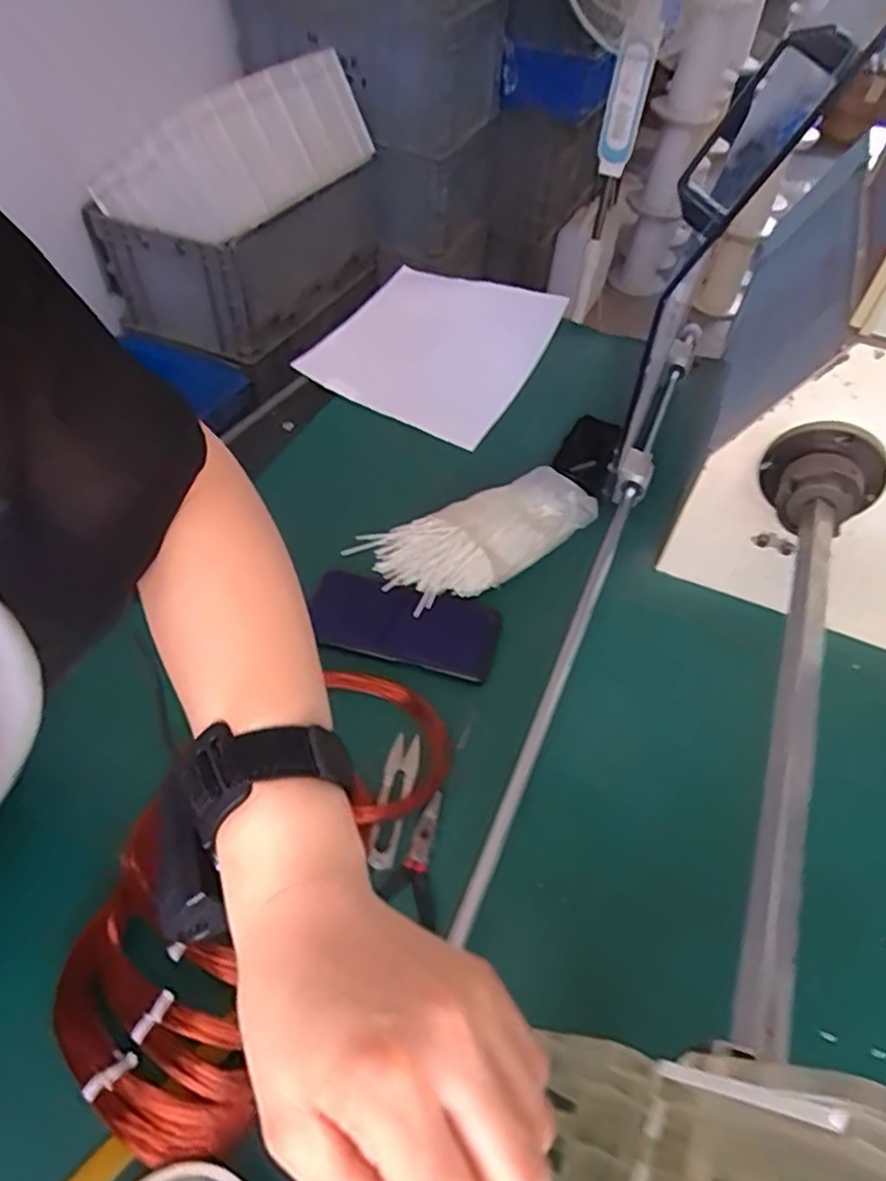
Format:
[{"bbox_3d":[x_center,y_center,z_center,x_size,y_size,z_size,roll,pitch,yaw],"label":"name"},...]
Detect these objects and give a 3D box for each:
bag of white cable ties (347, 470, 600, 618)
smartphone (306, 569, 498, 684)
[{"bbox_3d":[0.044,-0.053,0.651,0.219,0.035,0.104,-18,54,-18],"label":"bag of white cable ties"},{"bbox_3d":[-0.034,0.027,0.600,0.162,0.010,0.080,16,51,8],"label":"smartphone"}]

